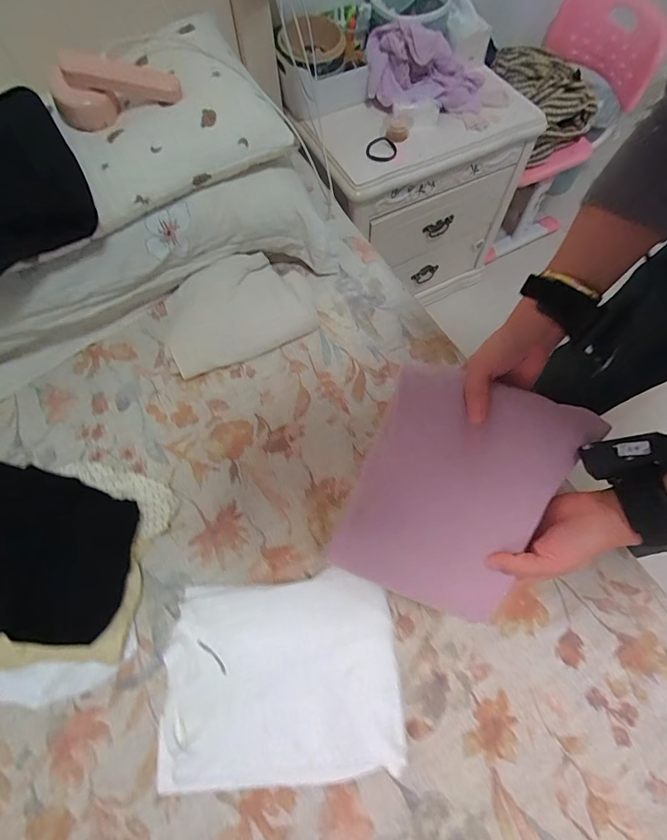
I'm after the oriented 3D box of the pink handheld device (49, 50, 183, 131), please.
[{"bbox_3d":[-0.289,-0.443,0.540,0.162,0.075,0.053,-10,66,-2],"label":"pink handheld device"}]

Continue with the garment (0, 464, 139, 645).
[{"bbox_3d":[-0.369,0.156,0.483,0.241,0.069,0.186,4,66,4],"label":"garment"}]

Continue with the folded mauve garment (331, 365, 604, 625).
[{"bbox_3d":[0.126,0.071,0.415,0.189,0.025,0.228,21,95,-1],"label":"folded mauve garment"}]

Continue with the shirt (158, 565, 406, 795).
[{"bbox_3d":[-0.061,0.296,0.475,0.261,0.037,0.200,-6,66,-1],"label":"shirt"}]

